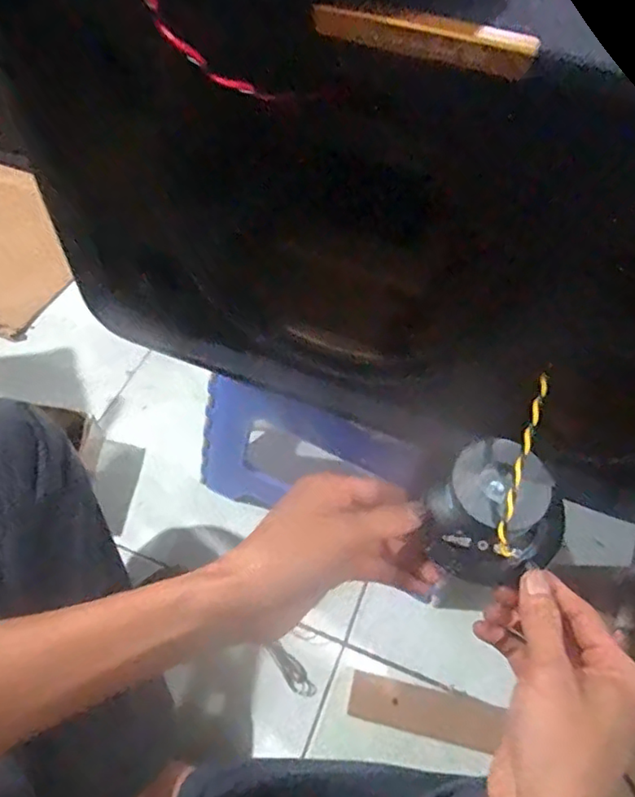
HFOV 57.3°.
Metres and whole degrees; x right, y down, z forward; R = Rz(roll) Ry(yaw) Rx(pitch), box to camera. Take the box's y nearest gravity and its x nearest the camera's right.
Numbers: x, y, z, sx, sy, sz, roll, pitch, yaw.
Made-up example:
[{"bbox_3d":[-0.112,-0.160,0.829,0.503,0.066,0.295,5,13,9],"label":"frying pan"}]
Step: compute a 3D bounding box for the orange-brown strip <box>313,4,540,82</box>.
[{"bbox_3d":[0.038,-0.129,0.207,0.078,0.013,0.009,16,57,9],"label":"orange-brown strip"}]

